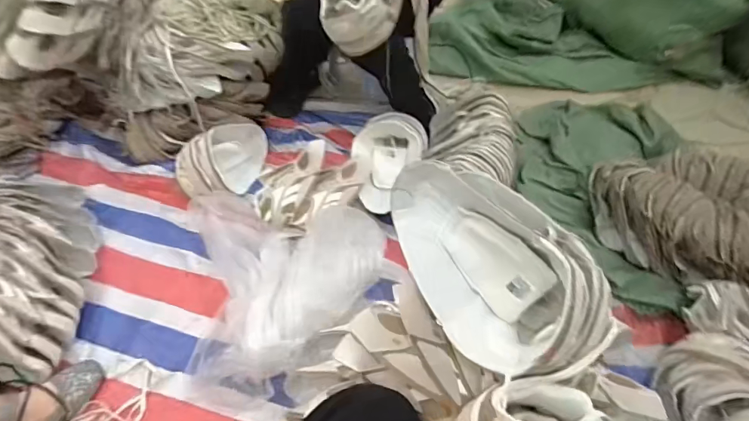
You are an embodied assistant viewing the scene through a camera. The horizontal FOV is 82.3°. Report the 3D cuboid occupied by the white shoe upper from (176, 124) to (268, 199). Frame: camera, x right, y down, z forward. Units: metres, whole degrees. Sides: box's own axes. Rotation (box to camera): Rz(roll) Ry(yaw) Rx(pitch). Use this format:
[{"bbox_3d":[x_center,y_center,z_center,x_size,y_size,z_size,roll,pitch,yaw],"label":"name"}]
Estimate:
[{"bbox_3d":[-0.375,-0.134,1.087,0.117,0.148,0.265,19,54,13],"label":"white shoe upper"}]

